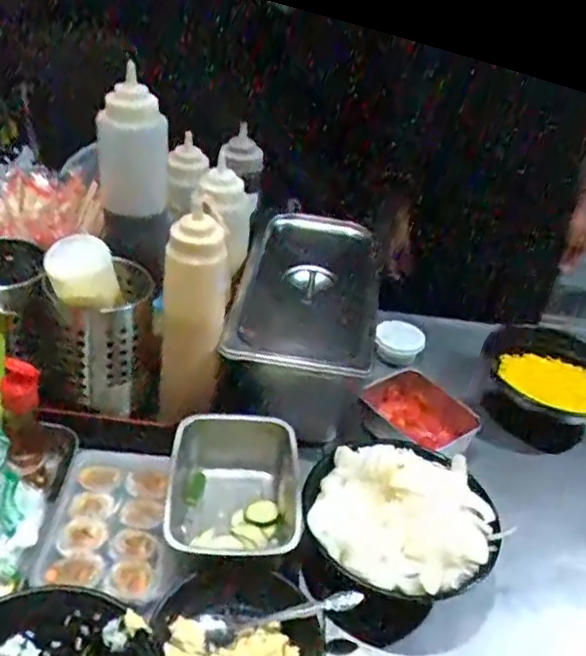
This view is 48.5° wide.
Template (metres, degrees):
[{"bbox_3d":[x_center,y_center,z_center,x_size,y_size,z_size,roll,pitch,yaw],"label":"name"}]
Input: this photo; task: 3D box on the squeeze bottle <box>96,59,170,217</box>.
[{"bbox_3d":[-0.182,-0.204,0.743,0.058,0.146,0.066,34,41,32],"label":"squeeze bottle"}]

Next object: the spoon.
[{"bbox_3d":[-0.009,0.255,0.574,0.142,0.015,0.025,-13,35,1],"label":"spoon"}]

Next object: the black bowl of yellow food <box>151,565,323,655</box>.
[{"bbox_3d":[-0.047,0.270,0.568,0.132,0.034,0.140,6,34,-4],"label":"black bowl of yellow food"}]

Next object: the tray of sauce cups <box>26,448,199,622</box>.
[{"bbox_3d":[-0.177,0.201,0.670,0.152,0.024,0.194,5,33,-4],"label":"tray of sauce cups"}]

